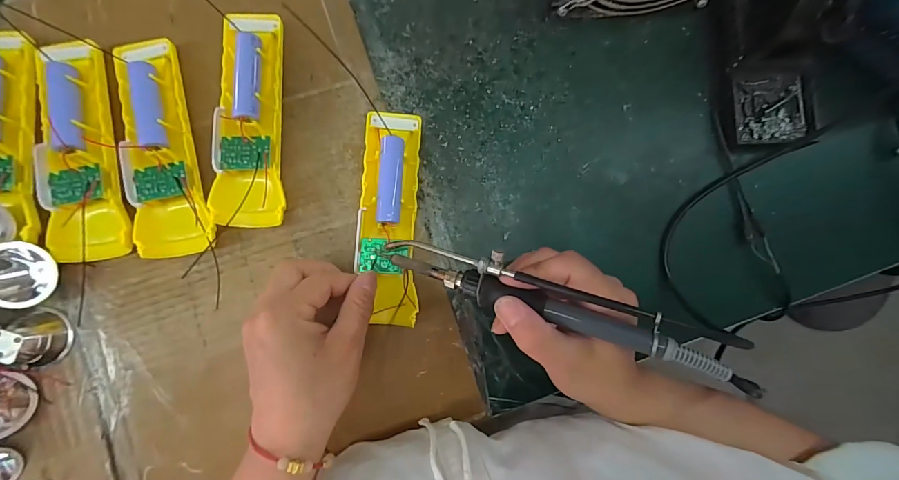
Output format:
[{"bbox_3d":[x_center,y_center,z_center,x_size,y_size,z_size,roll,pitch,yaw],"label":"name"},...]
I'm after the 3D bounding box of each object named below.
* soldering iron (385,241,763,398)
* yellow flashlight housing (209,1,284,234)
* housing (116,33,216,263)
[{"bbox_3d":[0.059,0.036,0.224,0.210,0.025,0.027,17,84,19],"label":"soldering iron"},{"bbox_3d":[-0.146,-0.087,0.281,0.048,0.024,0.156,-2,86,-6],"label":"yellow flashlight housing"},{"bbox_3d":[-0.209,-0.067,0.283,0.048,0.028,0.151,-15,88,-6],"label":"housing"}]

